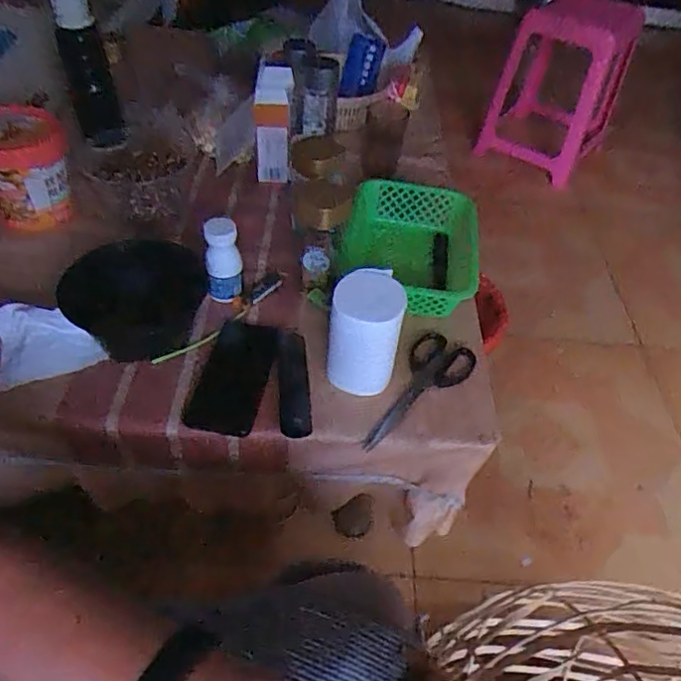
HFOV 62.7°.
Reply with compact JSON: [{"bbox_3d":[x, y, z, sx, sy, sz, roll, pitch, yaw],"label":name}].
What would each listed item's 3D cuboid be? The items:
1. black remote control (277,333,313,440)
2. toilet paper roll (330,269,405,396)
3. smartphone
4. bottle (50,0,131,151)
[{"bbox_3d":[-0.056,0.049,0.659,0.035,0.019,0.137,-3,48,-7],"label":"black remote control"},{"bbox_3d":[0.032,-0.010,0.652,0.079,0.125,0.085,3,48,-3],"label":"toilet paper roll"},{"bbox_3d":[-0.127,0.040,0.671,0.084,0.015,0.161,11,48,5],"label":"smartphone"},{"bbox_3d":[-0.398,-0.426,0.880,0.064,0.238,0.081,-13,11,-12],"label":"bottle"}]

